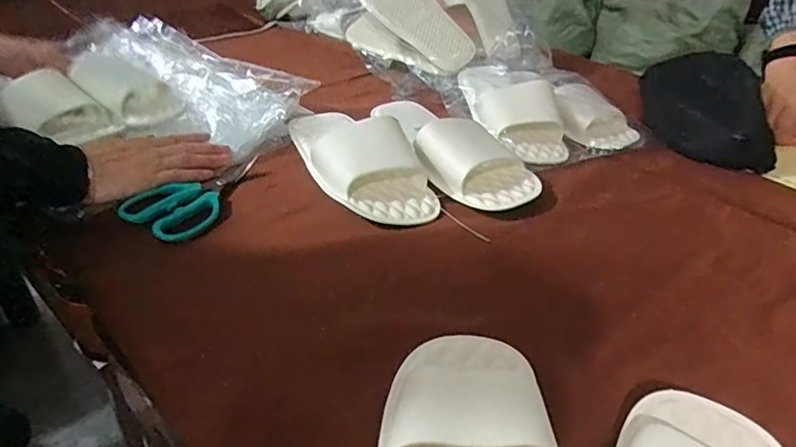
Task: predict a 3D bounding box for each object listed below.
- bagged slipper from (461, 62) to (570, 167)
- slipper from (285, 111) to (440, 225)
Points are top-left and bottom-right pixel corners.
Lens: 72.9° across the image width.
[{"bbox_3d":[0.152,-0.167,0.739,0.101,0.060,0.230,-4,36,-12],"label":"bagged slipper"},{"bbox_3d":[-0.050,-0.088,0.603,0.103,0.061,0.242,-18,41,-28],"label":"slipper"}]

